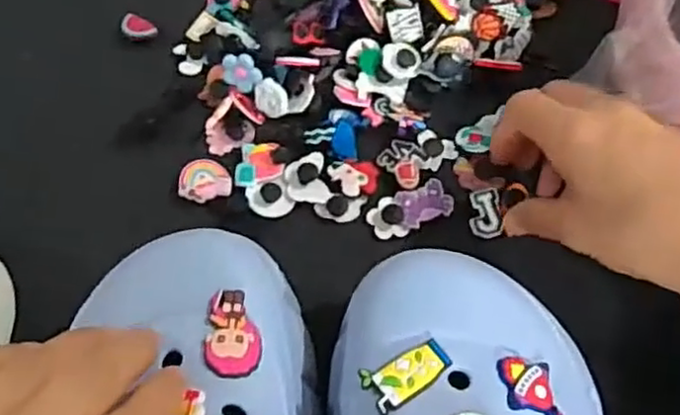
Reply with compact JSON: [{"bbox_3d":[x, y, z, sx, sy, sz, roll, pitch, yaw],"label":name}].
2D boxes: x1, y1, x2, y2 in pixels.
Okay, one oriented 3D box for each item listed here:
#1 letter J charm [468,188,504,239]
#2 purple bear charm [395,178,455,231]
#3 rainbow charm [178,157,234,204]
[{"bbox_3d":[0.077,0.003,0.361,0.018,0.004,0.027,-3,67,0],"label":"letter J charm"},{"bbox_3d":[0.046,-0.003,0.364,0.027,0.004,0.023,-18,68,-6],"label":"purple bear charm"},{"bbox_3d":[-0.074,-0.015,0.373,0.027,0.005,0.024,4,67,3],"label":"rainbow charm"}]

